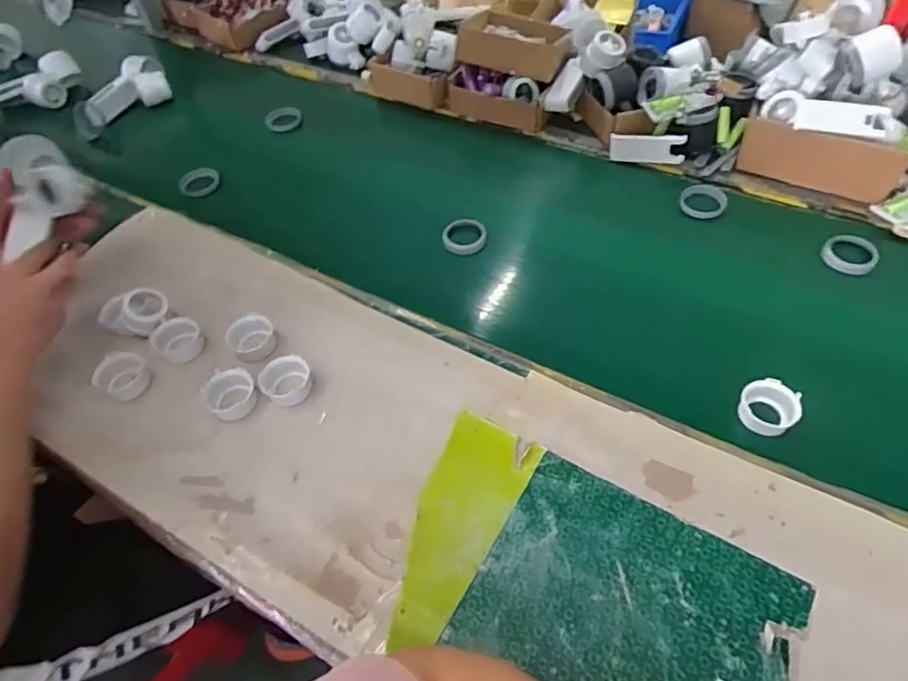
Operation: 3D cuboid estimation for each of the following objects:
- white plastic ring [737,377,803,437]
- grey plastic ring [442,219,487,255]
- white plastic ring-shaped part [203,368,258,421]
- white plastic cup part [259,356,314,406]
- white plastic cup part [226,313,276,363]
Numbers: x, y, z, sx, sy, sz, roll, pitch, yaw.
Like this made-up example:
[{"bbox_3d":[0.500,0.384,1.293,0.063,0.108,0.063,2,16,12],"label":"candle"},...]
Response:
[{"bbox_3d":[0.319,0.068,0.590,0.046,0.033,0.054,-38,58,-22],"label":"white plastic ring"},{"bbox_3d":[0.015,-0.143,0.799,0.059,0.021,0.051,-5,52,1],"label":"grey plastic ring"},{"bbox_3d":[-0.244,0.058,0.637,0.053,0.025,0.057,-3,52,3],"label":"white plastic ring-shaped part"},{"bbox_3d":[-0.185,0.043,0.647,0.052,0.032,0.054,-3,52,3],"label":"white plastic cup part"},{"bbox_3d":[-0.238,-0.005,0.691,0.055,0.029,0.058,-3,52,3],"label":"white plastic cup part"}]

